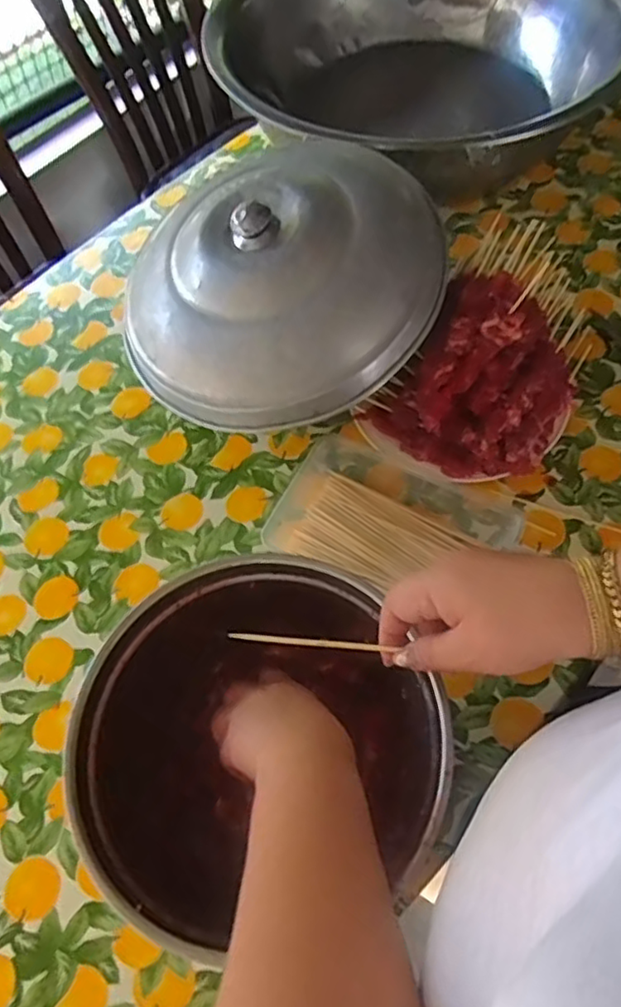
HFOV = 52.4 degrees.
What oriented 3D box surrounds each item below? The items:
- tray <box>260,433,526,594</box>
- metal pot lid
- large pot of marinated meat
[{"bbox_3d":[0.086,0.020,0.669,0.243,0.033,0.143,19,65,14],"label":"tray"},{"bbox_3d":[-0.033,-0.246,0.654,0.340,0.087,0.340,22,81,12],"label":"metal pot lid"},{"bbox_3d":[-0.047,0.184,0.515,0.266,0.132,0.246,-2,62,3],"label":"large pot of marinated meat"}]

